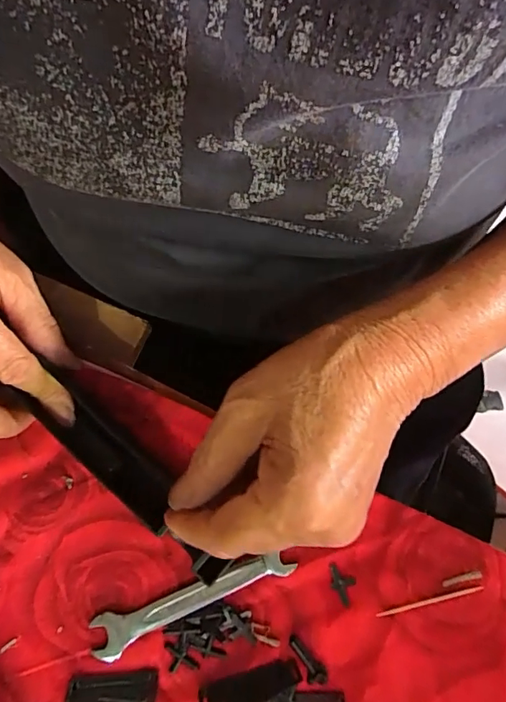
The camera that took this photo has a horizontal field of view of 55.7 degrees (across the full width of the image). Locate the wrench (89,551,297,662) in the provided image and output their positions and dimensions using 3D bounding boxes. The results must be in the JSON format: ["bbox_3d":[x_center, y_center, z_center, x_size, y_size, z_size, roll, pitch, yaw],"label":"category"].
[{"bbox_3d":[-0.034,0.134,0.260,0.111,0.010,0.021,-23,78,-7],"label":"wrench"}]

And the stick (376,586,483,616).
[{"bbox_3d":[0.097,0.138,0.263,0.060,0.005,0.004,-13,77,-5],"label":"stick"}]

